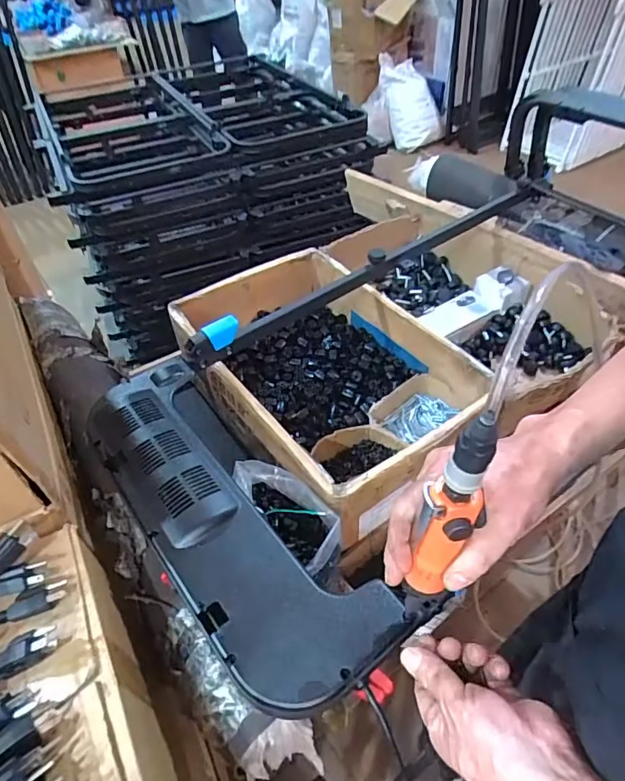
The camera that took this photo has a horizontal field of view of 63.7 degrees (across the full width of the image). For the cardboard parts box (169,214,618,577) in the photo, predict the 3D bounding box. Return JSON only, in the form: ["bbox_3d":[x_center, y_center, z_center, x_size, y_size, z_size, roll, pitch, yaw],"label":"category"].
[{"bbox_3d":[0.161,-0.103,0.959,0.693,0.193,0.549,-28,52,-22],"label":"cardboard parts box"}]

